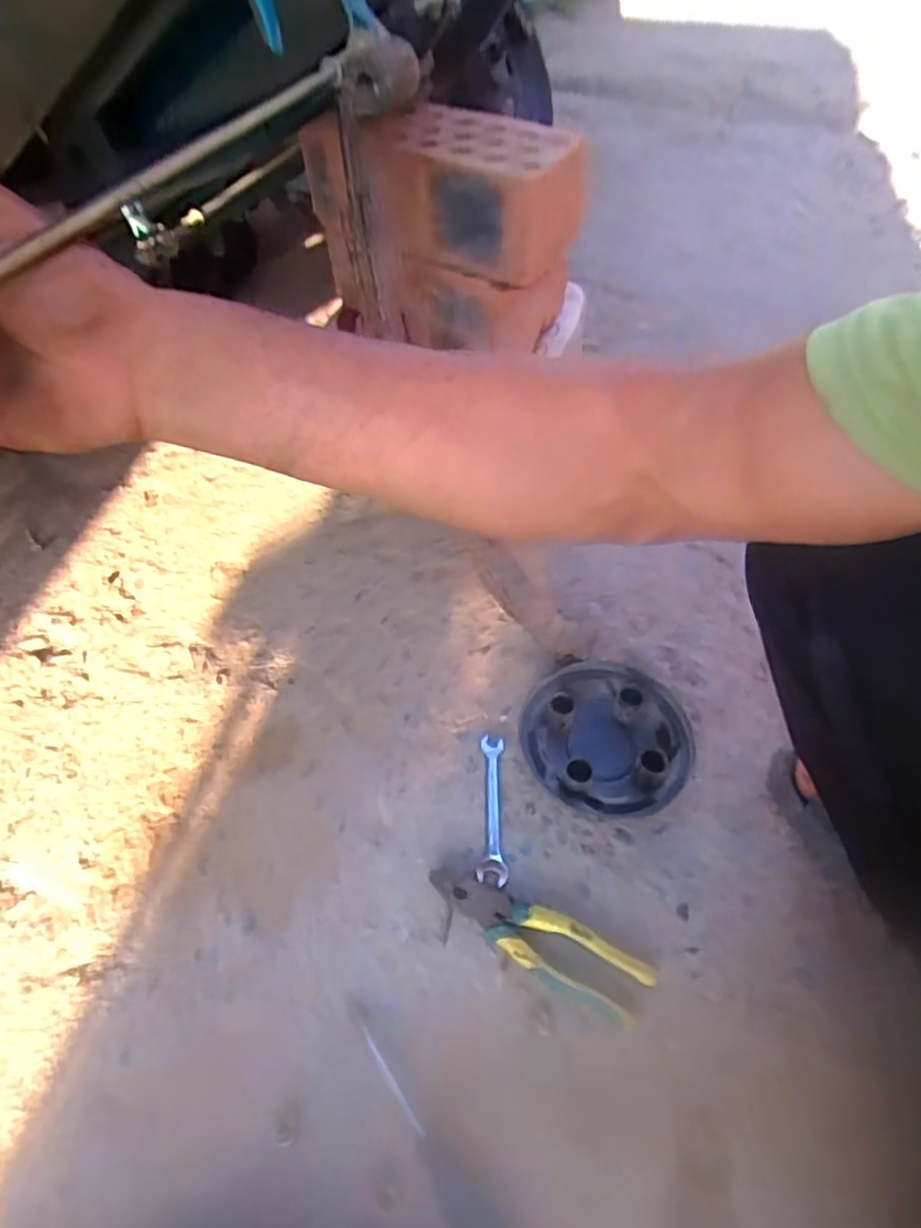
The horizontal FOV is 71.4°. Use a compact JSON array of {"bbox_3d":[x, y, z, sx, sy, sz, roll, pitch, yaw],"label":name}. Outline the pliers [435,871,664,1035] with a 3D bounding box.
[{"bbox_3d":[0.060,0.271,0.533,0.193,0.027,0.057,19,57,16],"label":"pliers"}]

